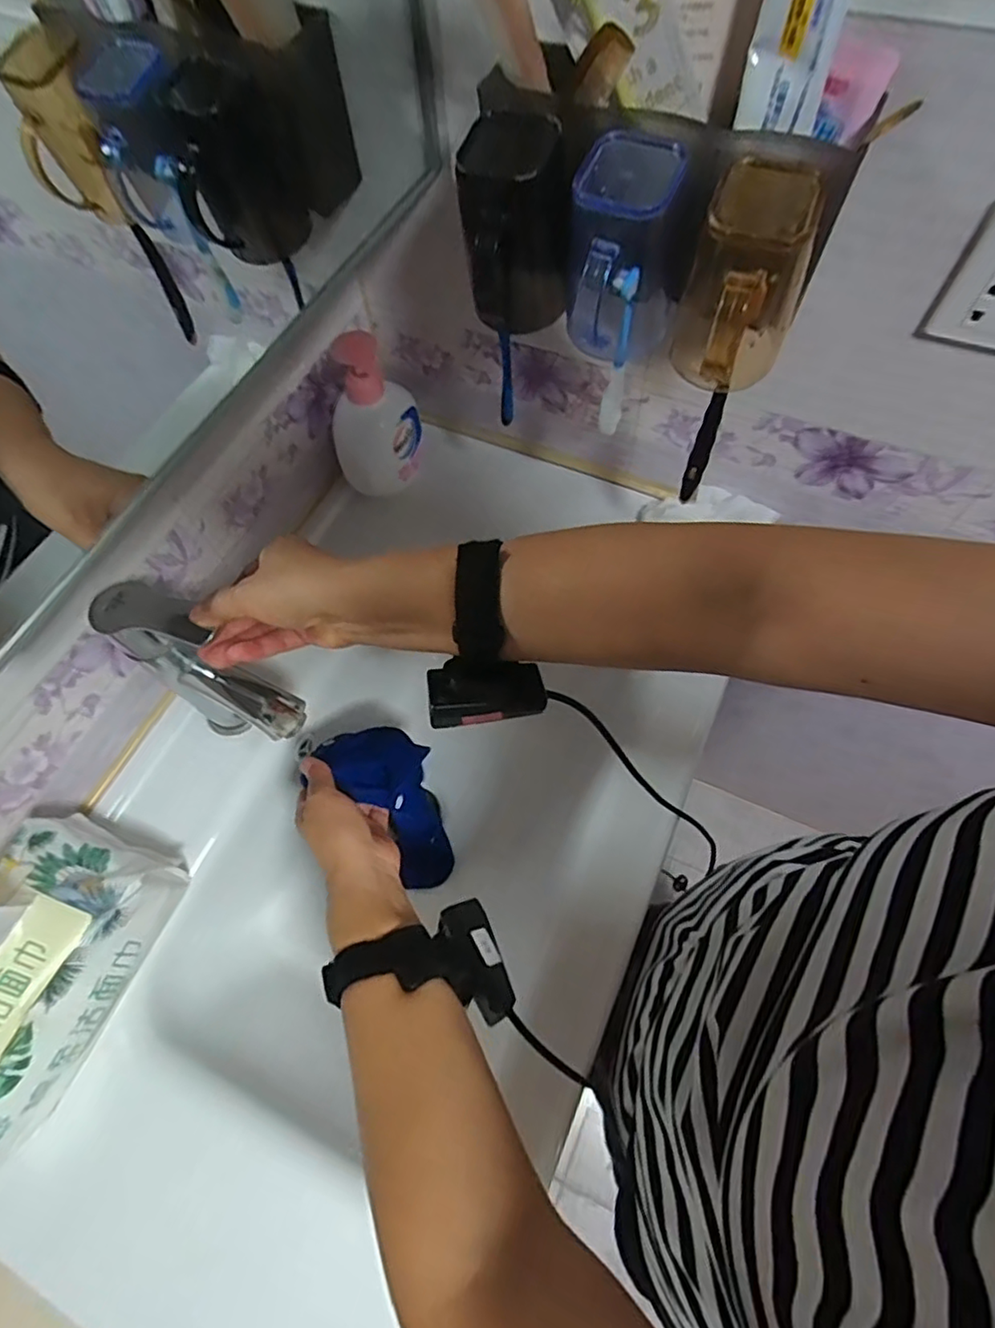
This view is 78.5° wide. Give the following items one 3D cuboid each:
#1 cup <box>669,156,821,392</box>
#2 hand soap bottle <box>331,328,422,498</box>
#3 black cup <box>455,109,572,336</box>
[{"bbox_3d":[0.148,-0.227,0.370,0.061,0.107,0.063,8,65,7],"label":"cup"},{"bbox_3d":[-0.123,-0.246,0.630,0.096,0.165,0.051,-34,67,-12],"label":"hand soap bottle"},{"bbox_3d":[0.012,-0.285,0.403,0.067,0.105,0.064,-3,64,2],"label":"black cup"}]

